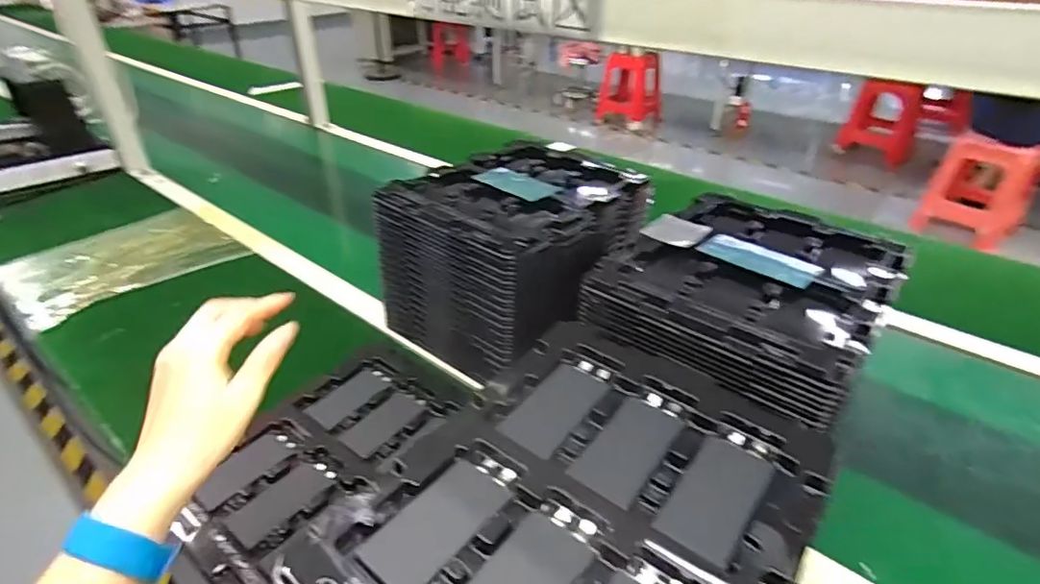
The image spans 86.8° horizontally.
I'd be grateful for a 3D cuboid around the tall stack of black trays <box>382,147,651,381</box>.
[{"bbox_3d":[-0.003,-0.064,0.677,0.211,0.154,0.271,24,41,32],"label":"tall stack of black trays"}]

